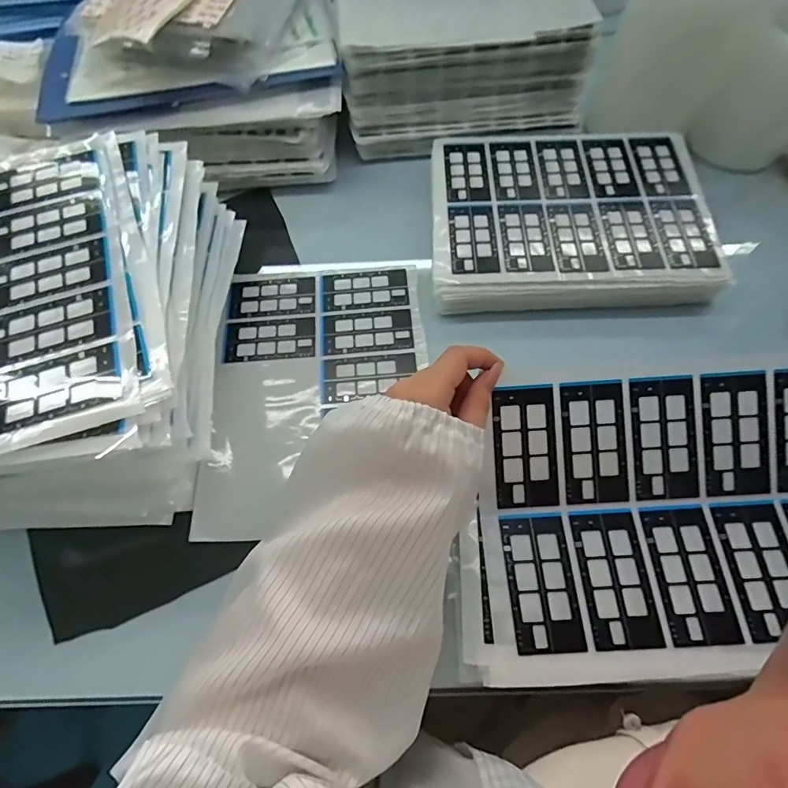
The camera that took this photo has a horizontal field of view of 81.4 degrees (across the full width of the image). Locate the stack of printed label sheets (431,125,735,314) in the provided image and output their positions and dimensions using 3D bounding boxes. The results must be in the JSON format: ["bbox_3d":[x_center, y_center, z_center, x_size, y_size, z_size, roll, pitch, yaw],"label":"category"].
[{"bbox_3d":[0.180,-0.196,0.489,0.277,0.046,0.233,0,63,-1],"label":"stack of printed label sheets"}]

